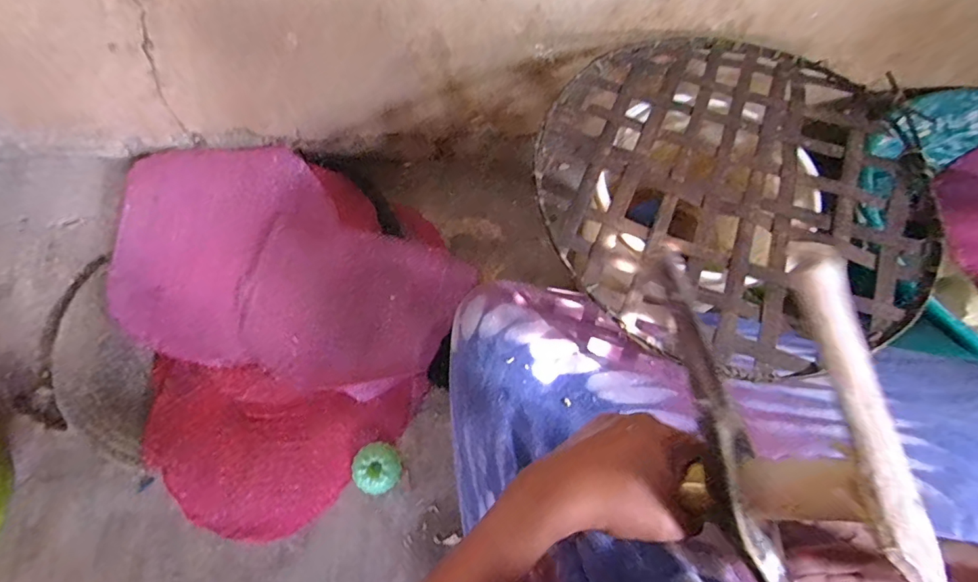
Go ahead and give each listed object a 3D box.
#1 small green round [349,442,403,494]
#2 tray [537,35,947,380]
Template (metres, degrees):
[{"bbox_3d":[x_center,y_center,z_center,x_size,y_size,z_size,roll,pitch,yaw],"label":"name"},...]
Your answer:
[{"bbox_3d":[-0.138,0.220,0.617,0.058,0.022,0.059,1,67,-2],"label":"small green round"},{"bbox_3d":[0.247,-0.116,0.515,0.384,0.038,0.386,1,63,-2],"label":"tray"}]

